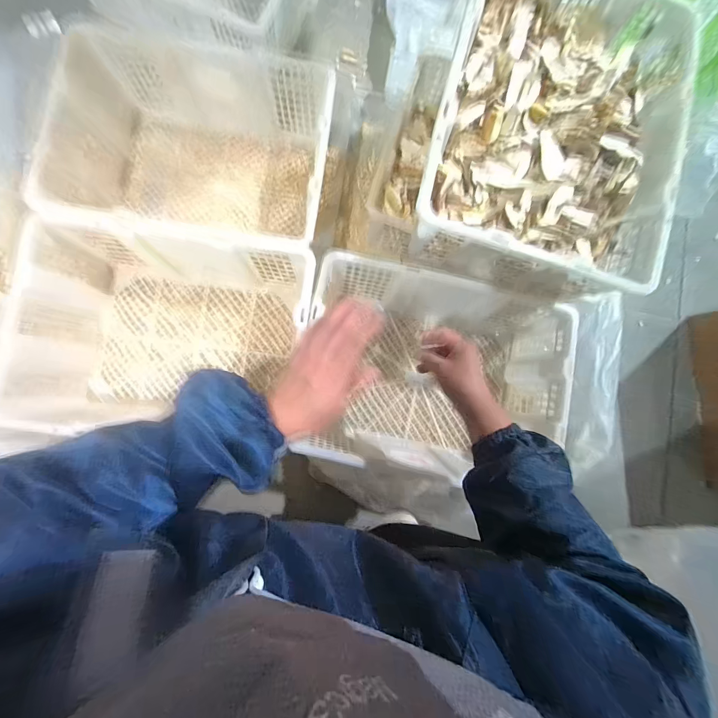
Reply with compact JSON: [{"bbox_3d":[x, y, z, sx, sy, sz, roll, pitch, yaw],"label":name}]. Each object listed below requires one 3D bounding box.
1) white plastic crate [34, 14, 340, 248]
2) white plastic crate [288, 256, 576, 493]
[{"bbox_3d":[-0.302,-0.401,0.639,0.465,0.181,0.381,5,87,-7],"label":"white plastic crate"},{"bbox_3d":[0.127,0.023,0.635,0.447,0.182,0.342,9,86,-6],"label":"white plastic crate"}]

